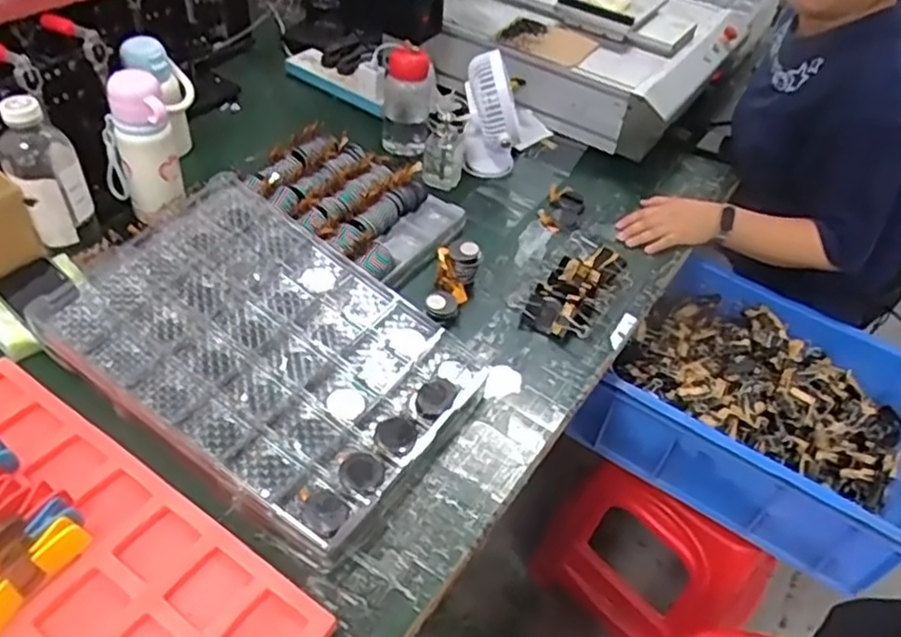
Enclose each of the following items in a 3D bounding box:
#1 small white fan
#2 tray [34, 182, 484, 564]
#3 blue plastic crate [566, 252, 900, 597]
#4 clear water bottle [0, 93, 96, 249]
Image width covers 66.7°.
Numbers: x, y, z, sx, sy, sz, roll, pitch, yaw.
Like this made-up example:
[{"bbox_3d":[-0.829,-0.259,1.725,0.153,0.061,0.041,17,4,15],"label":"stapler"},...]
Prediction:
[{"bbox_3d":[0.066,-0.319,1.099,0.094,0.188,0.103,9,46,1],"label":"small white fan"},{"bbox_3d":[-0.215,0.023,0.791,0.444,0.037,0.310,34,54,12],"label":"tray"},{"bbox_3d":[0.480,0.141,1.048,0.427,0.161,0.340,30,50,20],"label":"blue plastic crate"},{"bbox_3d":[-0.491,-0.179,0.834,0.078,0.166,0.066,-29,56,-30],"label":"clear water bottle"}]

